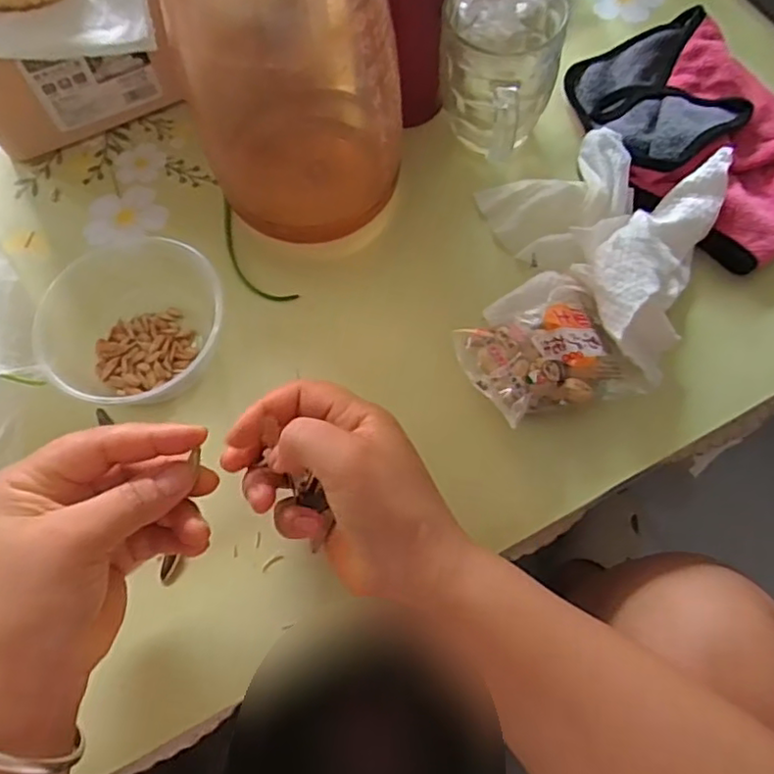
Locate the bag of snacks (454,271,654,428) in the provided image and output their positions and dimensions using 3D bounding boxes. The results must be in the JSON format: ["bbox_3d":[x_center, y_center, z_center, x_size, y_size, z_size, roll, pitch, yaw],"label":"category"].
[{"bbox_3d":[0.091,-0.023,0.370,0.088,0.030,0.091,-23,68,-7],"label":"bag of snacks"}]

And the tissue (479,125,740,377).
[{"bbox_3d":[0.152,-0.101,0.392,0.128,0.043,0.165,-31,69,-10],"label":"tissue"}]

